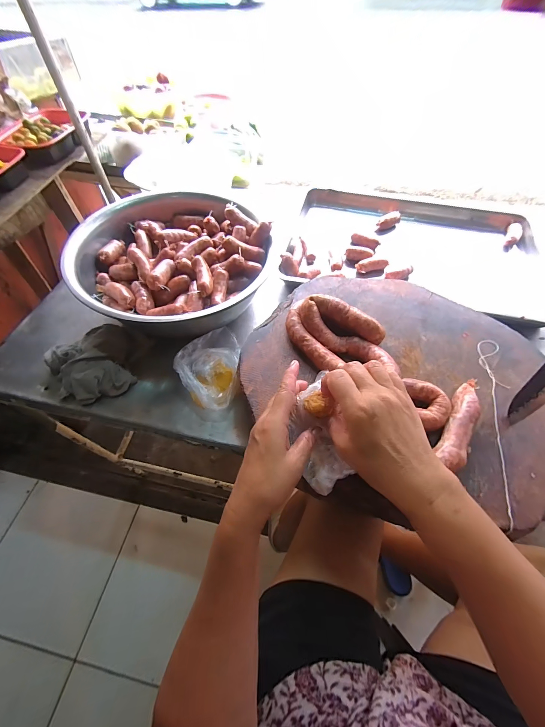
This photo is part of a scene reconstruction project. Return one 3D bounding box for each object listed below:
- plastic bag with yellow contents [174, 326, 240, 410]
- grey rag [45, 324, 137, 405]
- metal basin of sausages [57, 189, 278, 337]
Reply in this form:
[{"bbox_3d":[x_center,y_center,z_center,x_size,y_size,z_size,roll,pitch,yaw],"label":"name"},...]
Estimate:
[{"bbox_3d":[-0.110,0.009,0.485,0.092,0.057,0.143,5,58,2],"label":"plastic bag with yellow contents"},{"bbox_3d":[-0.315,-0.001,0.496,0.128,0.042,0.140,-19,61,-12],"label":"grey rag"},{"bbox_3d":[-0.193,-0.192,0.555,0.328,0.107,0.333,1,58,-1],"label":"metal basin of sausages"}]

